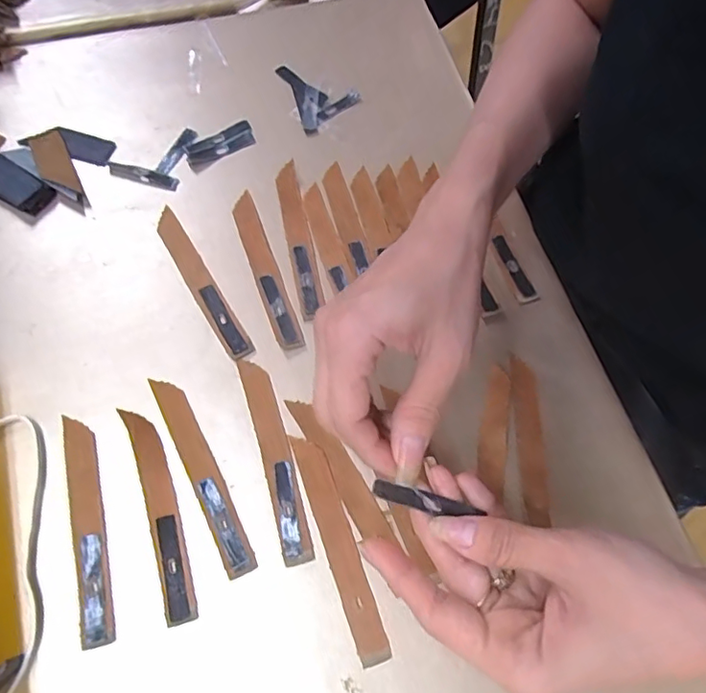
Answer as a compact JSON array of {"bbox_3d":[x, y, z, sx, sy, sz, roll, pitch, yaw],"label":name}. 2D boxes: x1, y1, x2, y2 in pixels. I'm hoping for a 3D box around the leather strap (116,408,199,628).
[{"bbox_3d":[-0.107,0.090,0.310,0.018,0.004,0.120,-18,69,-11],"label":"leather strap"}]

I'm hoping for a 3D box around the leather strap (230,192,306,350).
[{"bbox_3d":[-0.059,-0.053,0.375,0.017,0.004,0.122,-18,69,-11],"label":"leather strap"}]

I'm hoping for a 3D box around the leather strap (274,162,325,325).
[{"bbox_3d":[-0.037,-0.075,0.384,0.016,0.005,0.119,-10,69,-9],"label":"leather strap"}]

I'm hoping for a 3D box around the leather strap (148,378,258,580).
[{"bbox_3d":[-0.087,0.071,0.320,0.016,0.004,0.122,-25,70,-13],"label":"leather strap"}]

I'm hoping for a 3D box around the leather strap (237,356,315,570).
[{"bbox_3d":[-0.046,0.063,0.327,0.017,0.004,0.122,-15,68,-10],"label":"leather strap"}]

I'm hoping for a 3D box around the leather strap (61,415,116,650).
[{"bbox_3d":[-0.146,0.097,0.306,0.017,0.004,0.122,-13,68,-9],"label":"leather strap"}]

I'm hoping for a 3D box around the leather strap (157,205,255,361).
[{"bbox_3d":[-0.101,-0.042,0.369,0.017,0.004,0.121,-29,71,-15],"label":"leather strap"}]

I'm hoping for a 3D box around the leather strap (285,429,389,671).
[{"bbox_3d":[-0.008,0.109,0.310,0.017,0.004,0.124,-17,69,-11],"label":"leather strap"}]

